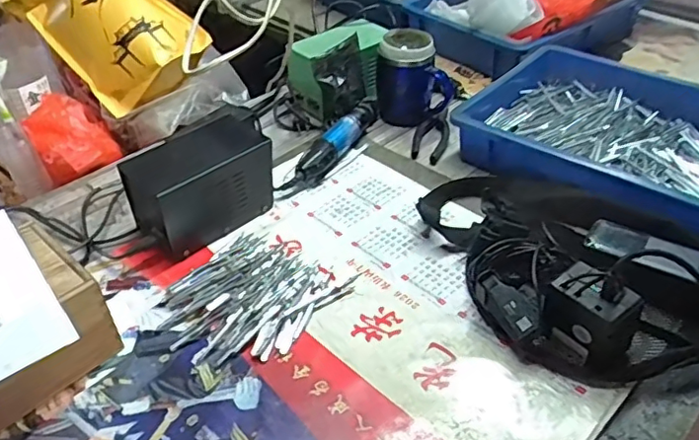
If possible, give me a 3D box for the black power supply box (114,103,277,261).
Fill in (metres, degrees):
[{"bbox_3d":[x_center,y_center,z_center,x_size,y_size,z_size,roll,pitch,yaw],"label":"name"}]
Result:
[{"bbox_3d":[-0.180,-0.050,0.718,0.169,0.112,0.082,-34,49,-31],"label":"black power supply box"}]

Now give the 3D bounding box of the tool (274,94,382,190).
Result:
[{"bbox_3d":[-0.022,-0.110,0.852,0.040,0.042,0.242,19,45,23],"label":"tool"}]

